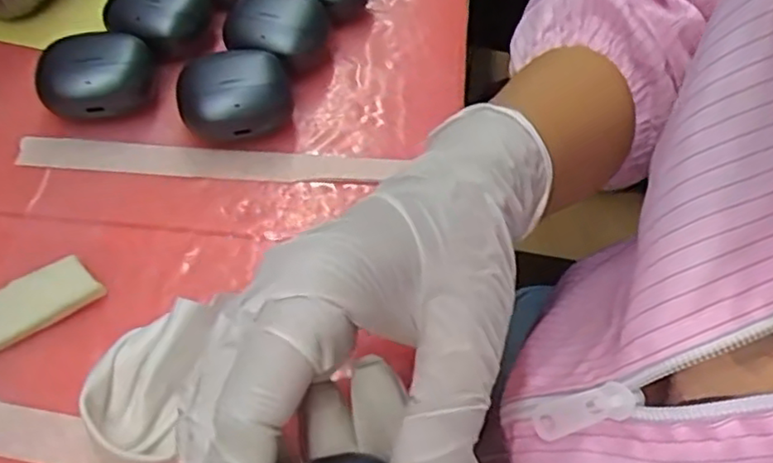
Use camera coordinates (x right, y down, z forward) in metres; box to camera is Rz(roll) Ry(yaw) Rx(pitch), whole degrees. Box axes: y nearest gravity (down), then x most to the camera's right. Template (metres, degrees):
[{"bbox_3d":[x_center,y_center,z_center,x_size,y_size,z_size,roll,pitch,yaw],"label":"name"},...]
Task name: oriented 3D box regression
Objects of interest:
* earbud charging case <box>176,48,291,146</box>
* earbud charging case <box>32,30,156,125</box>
[{"bbox_3d":[-0.077,-0.067,0.332,0.053,0.032,0.042,-15,57,-12],"label":"earbud charging case"},{"bbox_3d":[-0.148,-0.078,0.337,0.056,0.031,0.044,-30,61,-21],"label":"earbud charging case"}]

